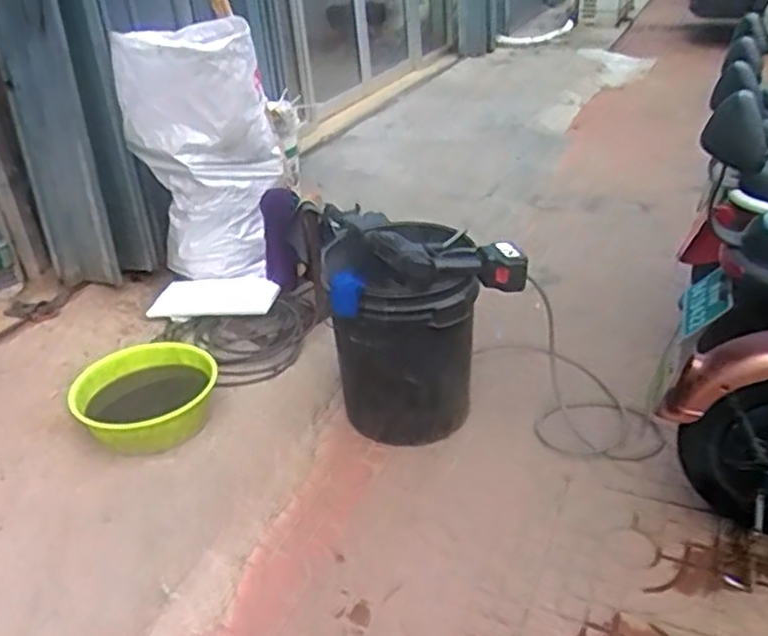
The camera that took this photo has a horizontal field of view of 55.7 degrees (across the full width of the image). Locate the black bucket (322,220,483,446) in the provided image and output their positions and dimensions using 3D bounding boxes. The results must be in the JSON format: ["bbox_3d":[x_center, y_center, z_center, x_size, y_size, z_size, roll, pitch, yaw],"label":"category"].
[{"bbox_3d":[0.028,0.056,1.658,0.302,0.494,0.321,-4,29,2],"label":"black bucket"}]

